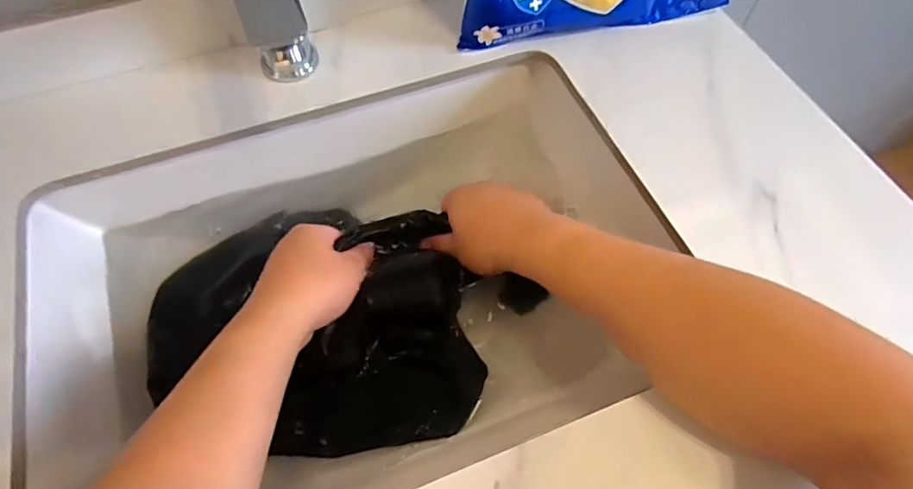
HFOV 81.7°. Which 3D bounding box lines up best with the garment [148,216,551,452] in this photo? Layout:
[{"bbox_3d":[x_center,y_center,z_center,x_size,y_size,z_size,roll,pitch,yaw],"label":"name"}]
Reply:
[{"bbox_3d":[-0.083,0.058,0.410,0.292,0.053,0.187,-9,62,-5],"label":"garment"}]

